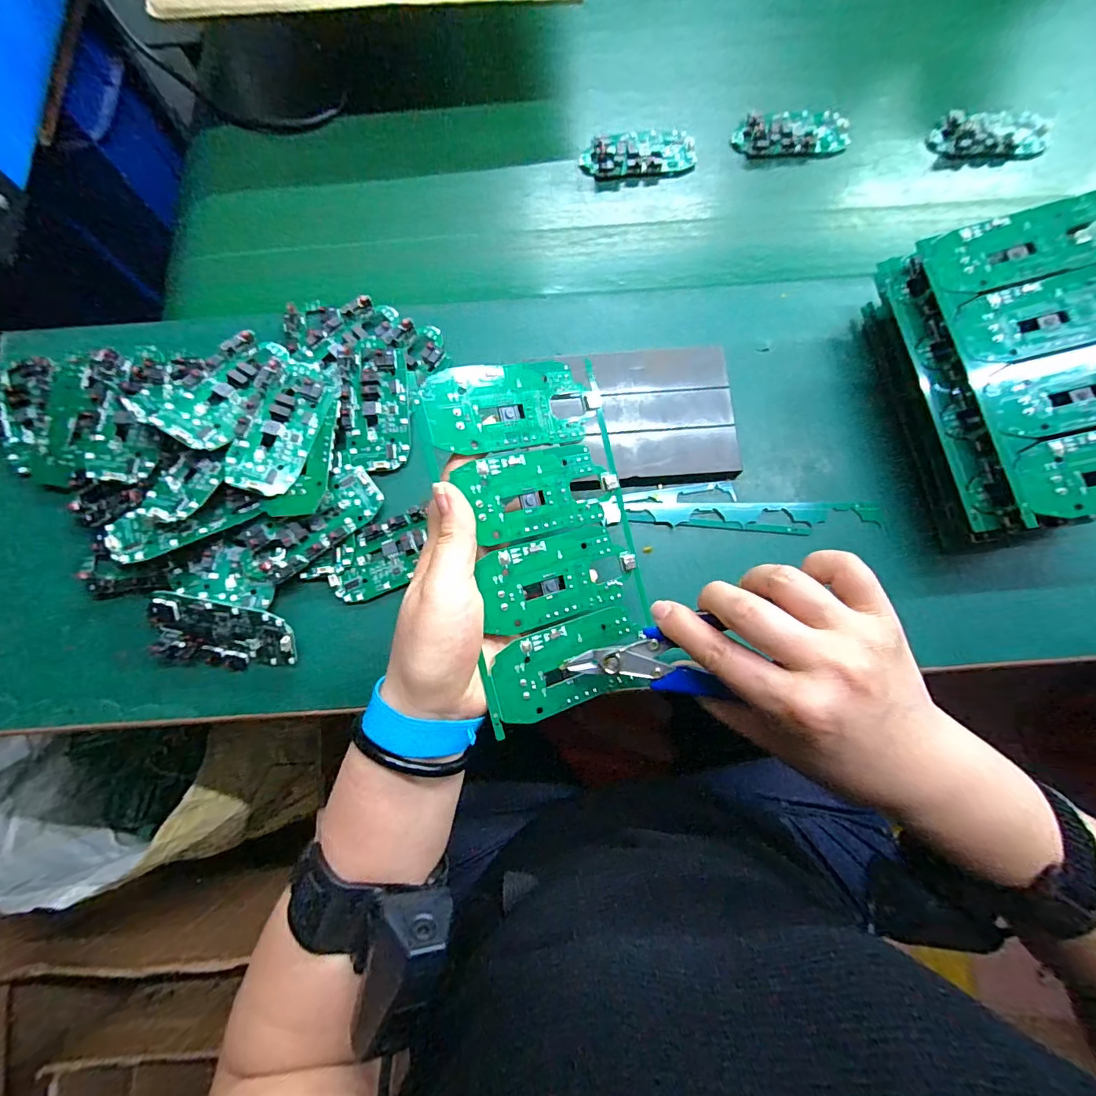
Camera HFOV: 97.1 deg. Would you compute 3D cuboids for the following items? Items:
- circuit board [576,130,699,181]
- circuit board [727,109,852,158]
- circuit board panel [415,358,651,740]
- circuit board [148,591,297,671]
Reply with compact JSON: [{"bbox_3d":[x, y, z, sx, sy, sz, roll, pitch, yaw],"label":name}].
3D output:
[{"bbox_3d":[0.080,-0.345,0.426,0.099,0.012,0.044,-7,76,-1],"label":"circuit board"},{"bbox_3d":[0.215,-0.368,0.427,0.097,0.017,0.046,-1,76,0],"label":"circuit board"},{"bbox_3d":[0.000,-0.006,0.267,0.105,0.004,0.187,-14,92,-24],"label":"circuit board panel"},{"bbox_3d":[-0.204,0.056,0.307,0.087,0.008,0.047,9,115,0],"label":"circuit board"}]

